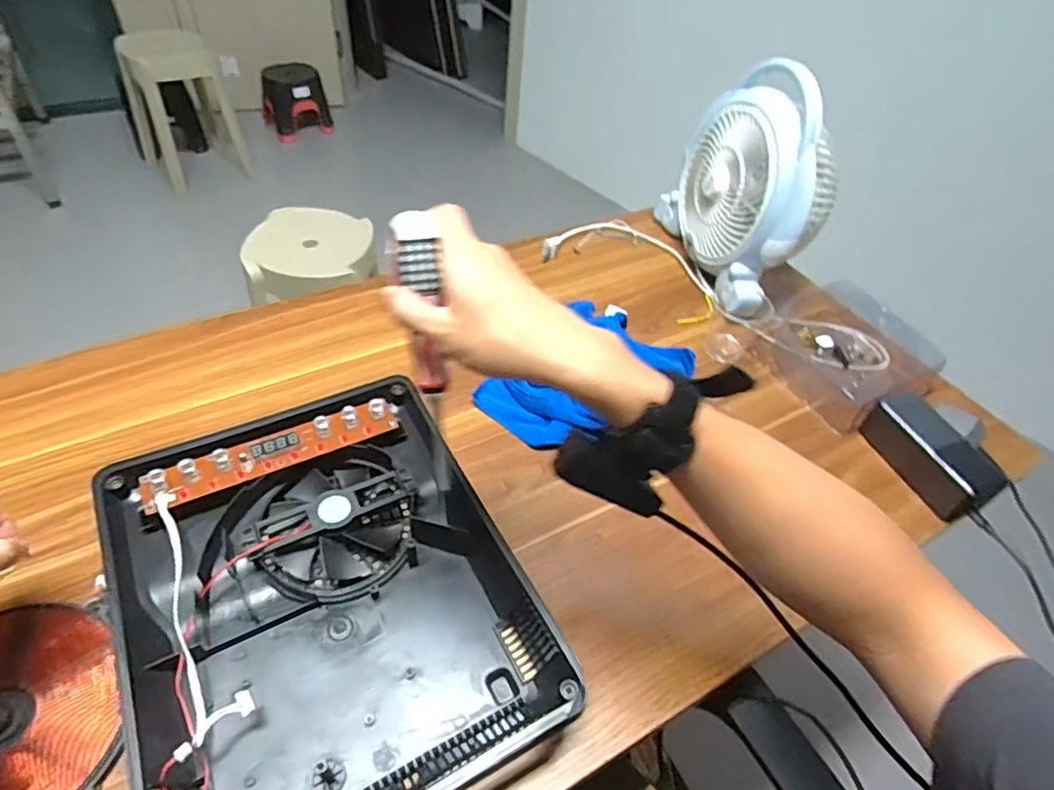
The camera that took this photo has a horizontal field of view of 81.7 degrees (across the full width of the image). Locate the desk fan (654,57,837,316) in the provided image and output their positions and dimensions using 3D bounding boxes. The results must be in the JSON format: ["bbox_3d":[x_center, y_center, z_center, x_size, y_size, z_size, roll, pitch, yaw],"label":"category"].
[{"bbox_3d":[0.296,-0.269,0.784,0.130,0.240,0.271,-9,49,-15],"label":"desk fan"}]

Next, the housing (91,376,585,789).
[{"bbox_3d":[-0.151,0.153,0.467,0.265,0.067,0.324,-19,52,-22],"label":"housing"}]

